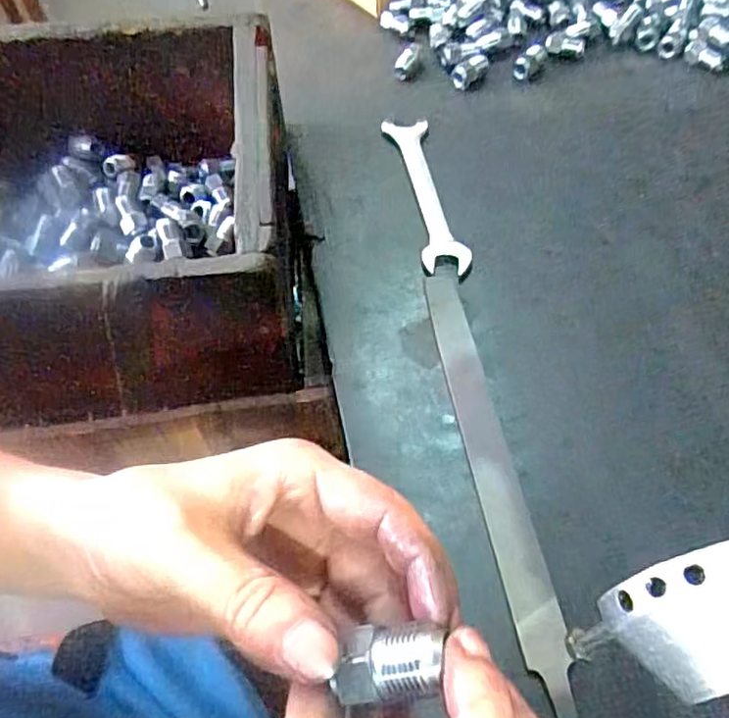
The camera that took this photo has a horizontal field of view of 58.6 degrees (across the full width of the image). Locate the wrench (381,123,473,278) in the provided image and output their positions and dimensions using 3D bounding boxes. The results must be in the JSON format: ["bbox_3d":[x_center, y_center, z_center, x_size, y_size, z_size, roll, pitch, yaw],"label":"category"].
[{"bbox_3d":[0.046,-0.128,0.498,0.034,0.008,0.165,-9,56,-3],"label":"wrench"}]

